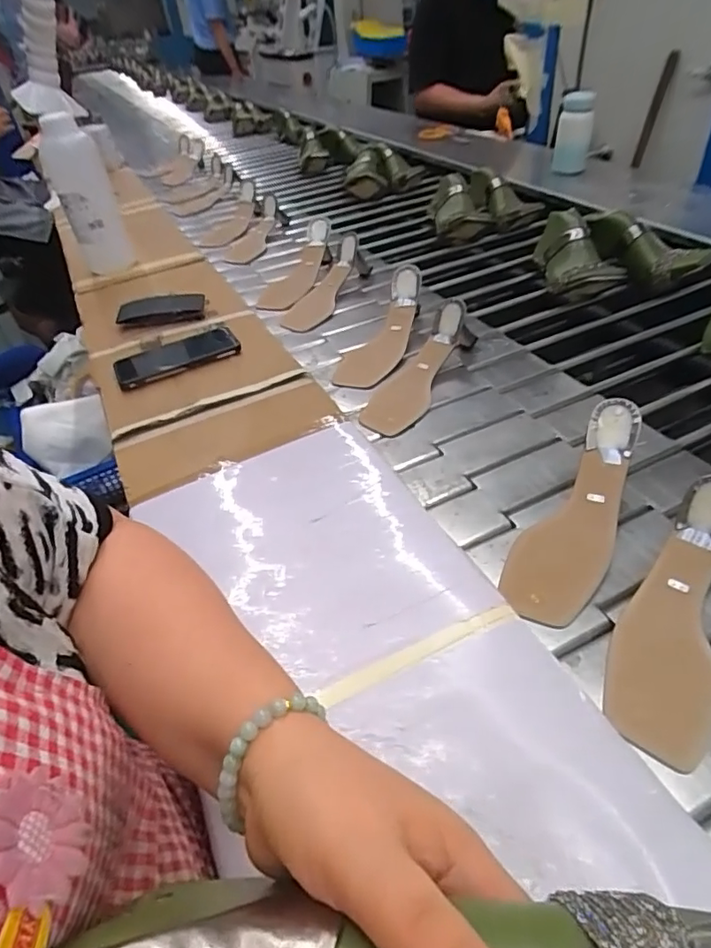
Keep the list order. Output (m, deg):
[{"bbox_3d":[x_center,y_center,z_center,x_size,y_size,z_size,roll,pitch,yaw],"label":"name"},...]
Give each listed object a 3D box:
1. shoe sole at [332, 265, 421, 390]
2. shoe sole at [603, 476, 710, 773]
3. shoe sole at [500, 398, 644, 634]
[{"bbox_3d":[0.040,-0.210,0.805,0.079,0.034,0.231,19,72,24],"label":"shoe sole"},{"bbox_3d":[0.252,0.105,0.423,0.070,0.038,0.222,19,67,24],"label":"shoe sole"},{"bbox_3d":[0.206,0.032,0.501,0.074,0.025,0.230,22,69,26],"label":"shoe sole"}]

